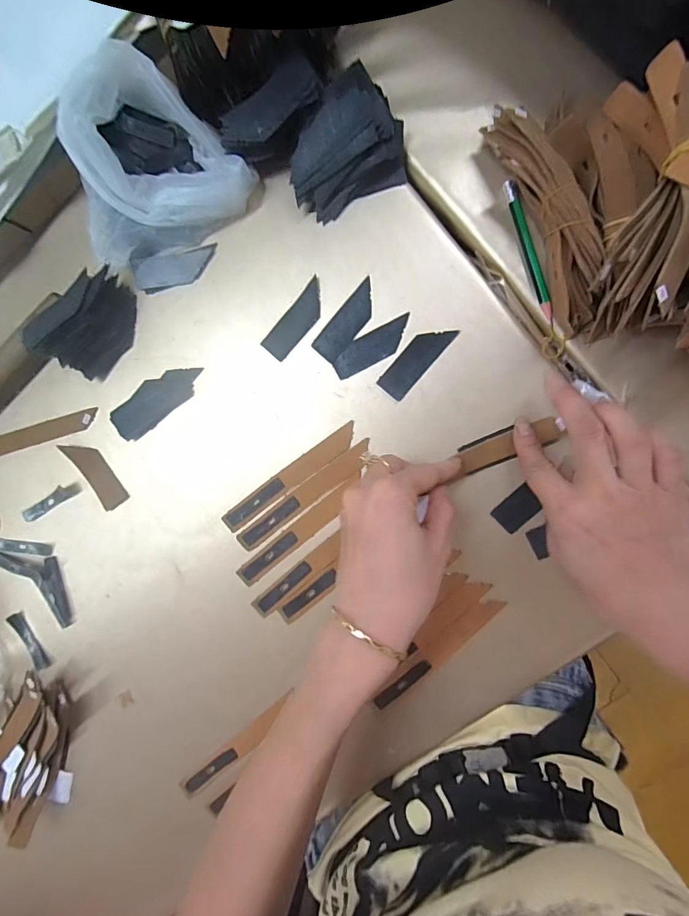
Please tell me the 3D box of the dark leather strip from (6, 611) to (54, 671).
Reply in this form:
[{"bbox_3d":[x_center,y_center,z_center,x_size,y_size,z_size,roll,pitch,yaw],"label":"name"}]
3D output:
[{"bbox_3d":[-0.273,0.159,0.371,0.014,0.005,0.054,-31,89,7],"label":"dark leather strip"}]

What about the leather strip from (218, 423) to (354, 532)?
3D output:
[{"bbox_3d":[-0.043,0.016,0.332,0.125,0.004,0.017,-36,88,7],"label":"leather strip"}]

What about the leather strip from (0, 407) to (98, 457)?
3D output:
[{"bbox_3d":[-0.264,-0.019,0.362,0.121,0.007,0.019,-14,91,7],"label":"leather strip"}]

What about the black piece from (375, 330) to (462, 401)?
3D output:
[{"bbox_3d":[0.053,-0.073,0.316,0.023,0.004,0.063,42,97,3],"label":"black piece"}]

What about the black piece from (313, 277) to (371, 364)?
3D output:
[{"bbox_3d":[0.003,-0.102,0.321,0.023,0.004,0.063,41,97,4],"label":"black piece"}]

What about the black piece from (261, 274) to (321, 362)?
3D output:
[{"bbox_3d":[-0.036,-0.105,0.327,0.023,0.004,0.063,42,97,3],"label":"black piece"}]

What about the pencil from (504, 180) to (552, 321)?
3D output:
[{"bbox_3d":[0.128,-0.145,0.299,0.007,0.010,0.098,-18,90,7],"label":"pencil"}]

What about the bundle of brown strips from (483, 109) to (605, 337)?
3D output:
[{"bbox_3d":[0.138,-0.160,0.283,0.037,0.037,0.147,-23,90,7],"label":"bundle of brown strips"}]

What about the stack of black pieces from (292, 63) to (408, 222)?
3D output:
[{"bbox_3d":[-0.002,-0.217,0.301,0.079,0.035,0.061,-25,89,7],"label":"stack of black pieces"}]

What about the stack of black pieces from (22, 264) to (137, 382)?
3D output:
[{"bbox_3d":[-0.198,-0.105,0.329,0.055,0.037,0.078,40,97,4],"label":"stack of black pieces"}]

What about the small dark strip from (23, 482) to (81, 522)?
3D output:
[{"bbox_3d":[-0.250,0.037,0.364,0.059,0.007,0.012,-30,89,7],"label":"small dark strip"}]

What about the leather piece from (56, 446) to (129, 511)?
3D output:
[{"bbox_3d":[-0.207,0.012,0.357,0.023,0.006,0.066,-39,88,7],"label":"leather piece"}]

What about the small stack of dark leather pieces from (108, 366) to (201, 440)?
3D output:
[{"bbox_3d":[-0.151,-0.047,0.343,0.081,0.005,0.032,-38,88,7],"label":"small stack of dark leather pieces"}]

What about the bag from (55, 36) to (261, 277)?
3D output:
[{"bbox_3d":[-0.145,-0.204,0.298,0.126,0.077,0.098,-32,89,7],"label":"bag"}]

